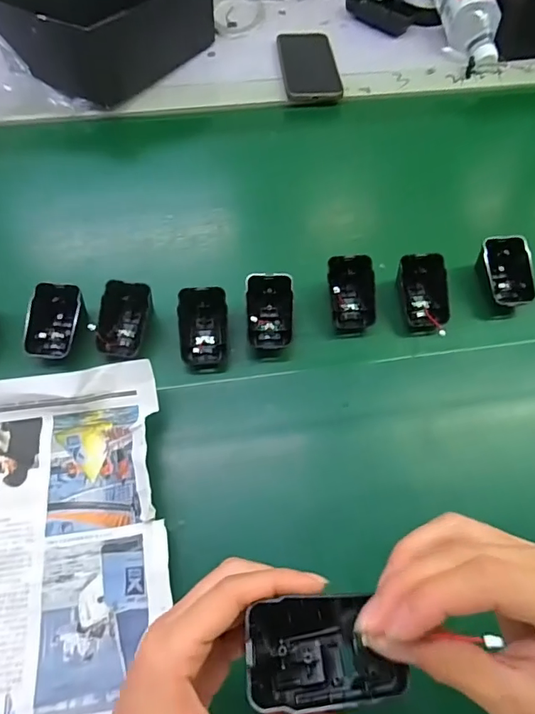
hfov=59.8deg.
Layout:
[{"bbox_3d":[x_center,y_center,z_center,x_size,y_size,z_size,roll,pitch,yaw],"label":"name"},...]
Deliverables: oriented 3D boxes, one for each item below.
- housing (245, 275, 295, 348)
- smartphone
[{"bbox_3d":[0.001,-0.040,0.440,0.046,0.041,0.064,-1,64,-2],"label":"housing"},{"bbox_3d":[0.057,-0.407,0.647,0.077,0.011,0.148,-4,65,-3],"label":"smartphone"}]

